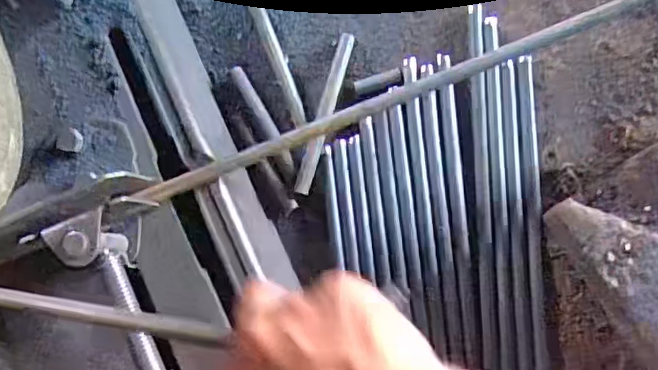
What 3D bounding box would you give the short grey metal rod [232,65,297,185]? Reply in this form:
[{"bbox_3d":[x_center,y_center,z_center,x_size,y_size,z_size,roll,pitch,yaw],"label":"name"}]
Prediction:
[{"bbox_3d":[-0.053,-0.053,0.495,0.014,0.013,0.108,-28,84,4],"label":"short grey metal rod"}]

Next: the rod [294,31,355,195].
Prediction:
[{"bbox_3d":[-0.003,-0.060,0.488,0.013,0.010,0.138,16,89,7],"label":"rod"}]

